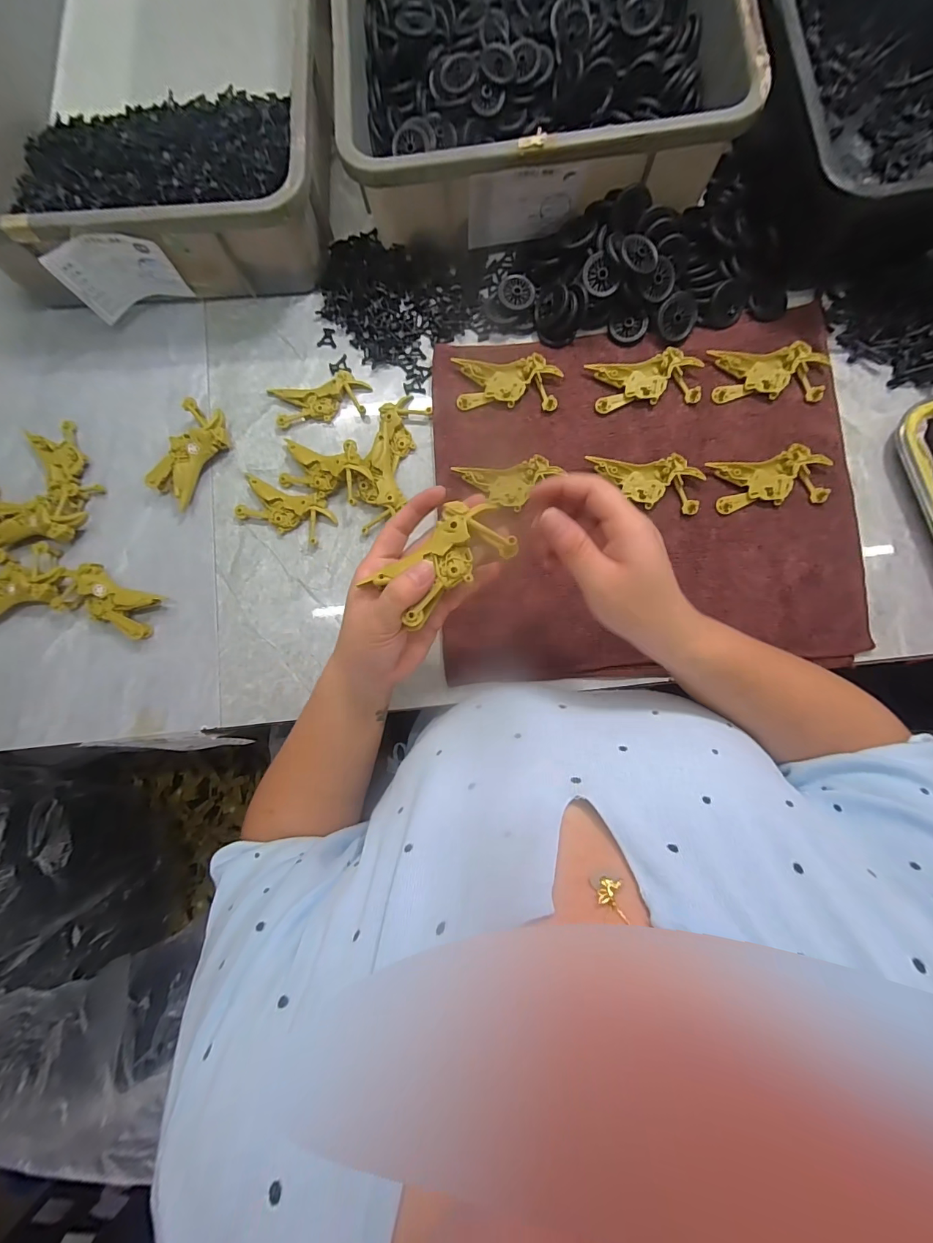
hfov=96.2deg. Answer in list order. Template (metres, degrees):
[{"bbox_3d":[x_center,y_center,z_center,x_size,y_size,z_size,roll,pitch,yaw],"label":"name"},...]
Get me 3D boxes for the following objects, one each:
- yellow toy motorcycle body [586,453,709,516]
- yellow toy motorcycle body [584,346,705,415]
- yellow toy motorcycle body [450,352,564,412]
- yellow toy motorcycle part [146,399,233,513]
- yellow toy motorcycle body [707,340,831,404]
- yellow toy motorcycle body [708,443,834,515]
[{"bbox_3d":[0.168,-0.132,0.395,0.100,0.011,0.050,7,86,4],"label":"yellow toy motorcycle body"},{"bbox_3d":[0.173,-0.235,0.408,0.101,0.009,0.052,-4,85,3],"label":"yellow toy motorcycle body"},{"bbox_3d":[0.040,-0.236,0.416,0.099,0.010,0.050,3,86,4],"label":"yellow toy motorcycle body"},{"bbox_3d":[-0.277,-0.168,0.426,0.048,0.024,0.103,23,87,5],"label":"yellow toy motorcycle part"},{"bbox_3d":[0.287,-0.235,0.399,0.101,0.012,0.051,-2,84,3],"label":"yellow toy motorcycle body"},{"bbox_3d":[0.280,-0.132,0.389,0.099,0.011,0.052,-6,83,3],"label":"yellow toy motorcycle body"}]

